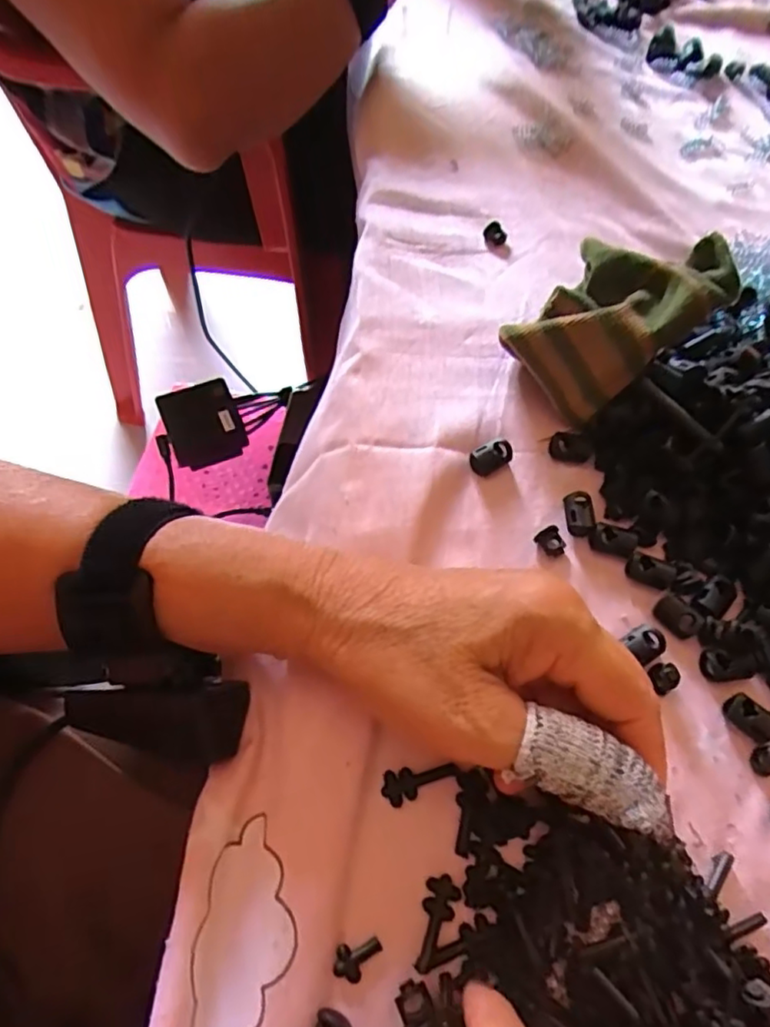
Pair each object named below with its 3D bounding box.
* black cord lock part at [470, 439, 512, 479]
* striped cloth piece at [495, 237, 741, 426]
[{"bbox_3d":[0.054,-0.029,0.308,0.021,0.008,0.014,-26,66,-16],"label":"black cord lock part"},{"bbox_3d":[0.111,-0.096,0.310,0.081,0.069,0.076,-37,70,-20],"label":"striped cloth piece"}]

